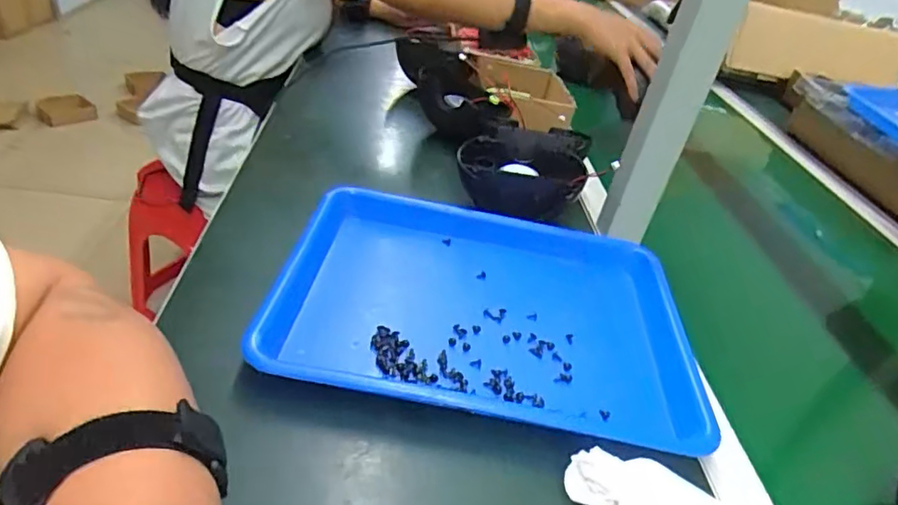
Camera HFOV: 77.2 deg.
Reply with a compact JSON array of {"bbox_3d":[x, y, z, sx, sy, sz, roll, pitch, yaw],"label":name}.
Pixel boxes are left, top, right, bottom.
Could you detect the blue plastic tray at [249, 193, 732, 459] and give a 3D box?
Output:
[{"bbox_3d":[0.032,0.040,0.472,0.331,0.040,0.244,12,36,-1],"label":"blue plastic tray"}]

